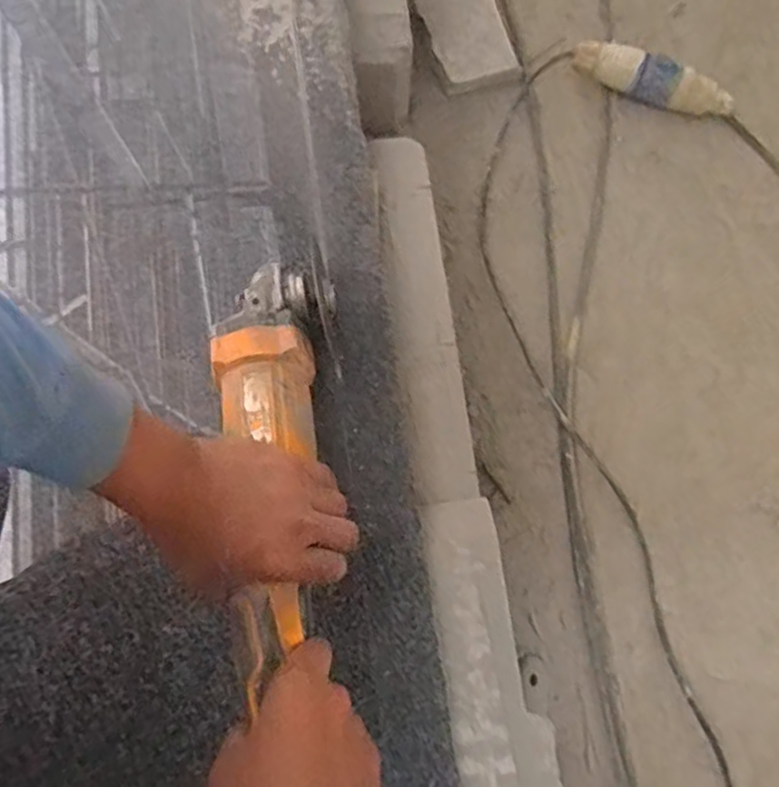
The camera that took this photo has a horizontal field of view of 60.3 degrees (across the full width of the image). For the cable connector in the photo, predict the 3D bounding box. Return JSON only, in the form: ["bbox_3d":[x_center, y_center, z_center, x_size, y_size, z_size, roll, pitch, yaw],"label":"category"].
[{"bbox_3d":[0.312,-0.372,0.802,0.192,0.054,0.048,16,78,3],"label":"cable connector"}]

